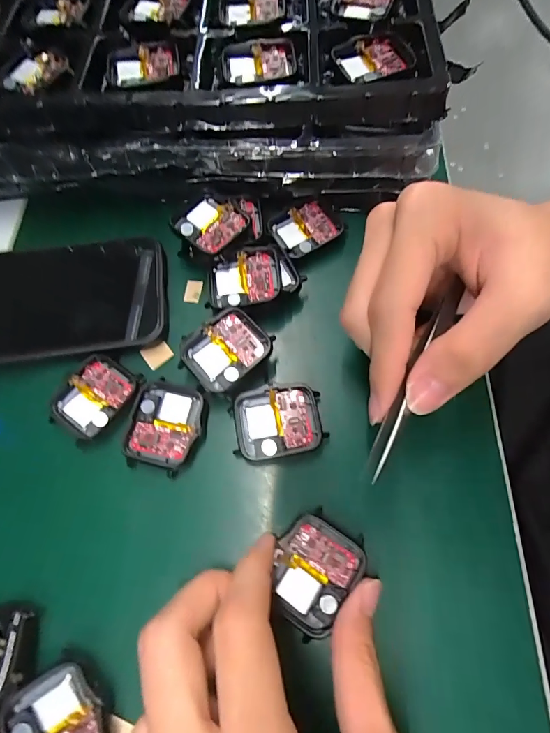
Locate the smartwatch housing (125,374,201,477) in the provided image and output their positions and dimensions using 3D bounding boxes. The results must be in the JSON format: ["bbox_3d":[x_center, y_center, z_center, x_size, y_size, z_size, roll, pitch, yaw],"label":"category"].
[{"bbox_3d":[-0.058,0.031,0.207,0.036,0.005,0.045,11,69,9],"label":"smartwatch housing"}]

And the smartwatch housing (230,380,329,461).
[{"bbox_3d":[0.001,0.028,0.204,0.045,0.006,0.037,-10,67,1],"label":"smartwatch housing"}]

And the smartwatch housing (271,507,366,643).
[{"bbox_3d":[0.016,0.093,0.176,0.036,0.007,0.045,34,73,15],"label":"smartwatch housing"}]

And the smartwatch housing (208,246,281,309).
[{"bbox_3d":[-0.018,-0.050,0.229,0.042,0.013,0.034,-6,68,2],"label":"smartwatch housing"}]

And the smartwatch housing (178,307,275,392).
[{"bbox_3d":[-0.027,-0.009,0.213,0.043,0.011,0.036,-39,70,-11],"label":"smartwatch housing"}]

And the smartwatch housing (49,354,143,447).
[{"bbox_3d":[-0.099,0.017,0.215,0.036,0.007,0.045,32,74,16],"label":"smartwatch housing"}]

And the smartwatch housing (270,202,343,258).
[{"bbox_3d":[0.020,-0.089,0.250,0.042,0.008,0.034,-25,68,-6],"label":"smartwatch housing"}]

